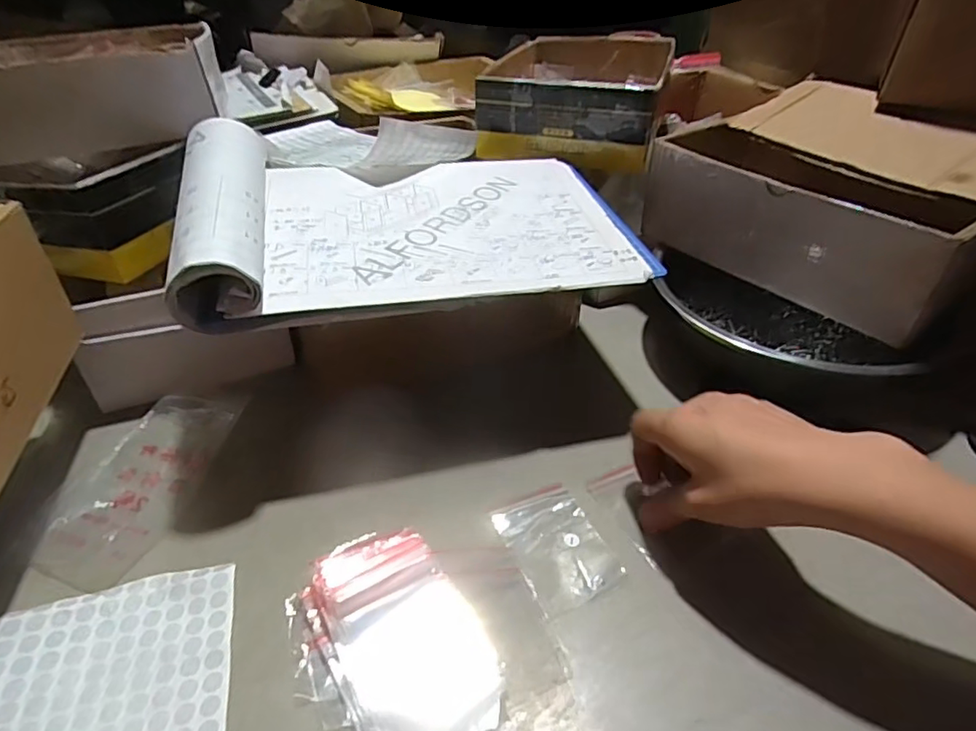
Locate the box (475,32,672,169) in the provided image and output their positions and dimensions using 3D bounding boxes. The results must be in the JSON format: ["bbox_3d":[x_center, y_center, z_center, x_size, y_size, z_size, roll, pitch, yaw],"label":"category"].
[{"bbox_3d":[0.094,-0.304,0.638,0.188,0.065,0.264,8,39,8],"label":"box"}]

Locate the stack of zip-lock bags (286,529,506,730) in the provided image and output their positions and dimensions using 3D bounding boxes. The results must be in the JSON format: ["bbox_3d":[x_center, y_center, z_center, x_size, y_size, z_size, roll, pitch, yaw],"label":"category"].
[{"bbox_3d":[-0.052,0.147,0.303,0.093,0.024,0.117,-21,43,-25],"label":"stack of zip-lock bags"}]

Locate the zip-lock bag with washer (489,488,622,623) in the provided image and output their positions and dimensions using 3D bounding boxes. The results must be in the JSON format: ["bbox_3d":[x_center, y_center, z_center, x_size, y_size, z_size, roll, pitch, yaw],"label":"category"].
[{"bbox_3d":[0.043,0.114,0.369,0.057,0.004,0.083,-15,41,-19],"label":"zip-lock bag with washer"}]

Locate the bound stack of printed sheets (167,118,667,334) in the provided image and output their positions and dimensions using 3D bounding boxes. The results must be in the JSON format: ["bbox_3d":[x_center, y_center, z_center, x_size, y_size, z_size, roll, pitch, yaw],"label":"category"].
[{"bbox_3d":[-0.050,-0.123,0.431,0.316,0.057,0.210,-9,40,-13],"label":"bound stack of printed sheets"}]

